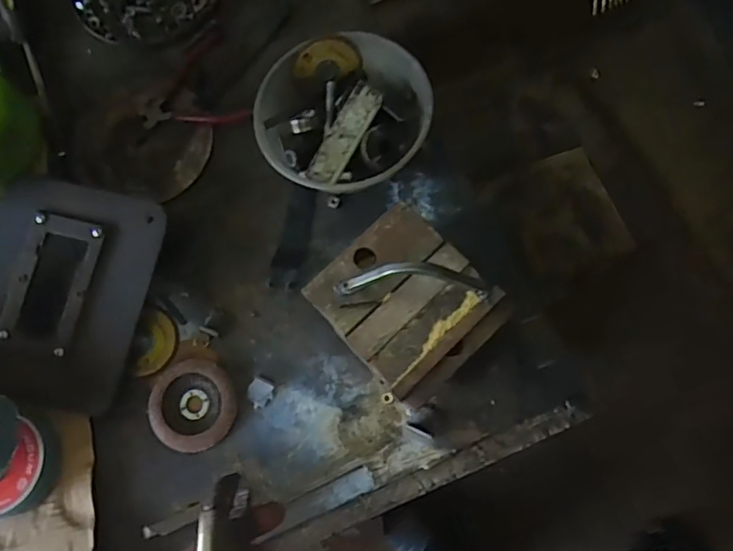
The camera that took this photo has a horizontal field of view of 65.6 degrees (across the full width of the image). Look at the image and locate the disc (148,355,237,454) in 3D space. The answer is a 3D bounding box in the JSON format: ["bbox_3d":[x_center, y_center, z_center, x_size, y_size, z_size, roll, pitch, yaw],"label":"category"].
[{"bbox_3d":[-0.169,0.124,0.551,0.081,0.012,0.087,-1,74,3],"label":"disc"}]

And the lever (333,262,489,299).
[{"bbox_3d":[0.039,0.004,0.493,0.133,0.046,0.020,3,74,4],"label":"lever"}]

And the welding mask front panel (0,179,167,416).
[{"bbox_3d":[-0.311,0.016,0.567,0.183,0.025,0.216,11,75,6],"label":"welding mask front panel"}]

